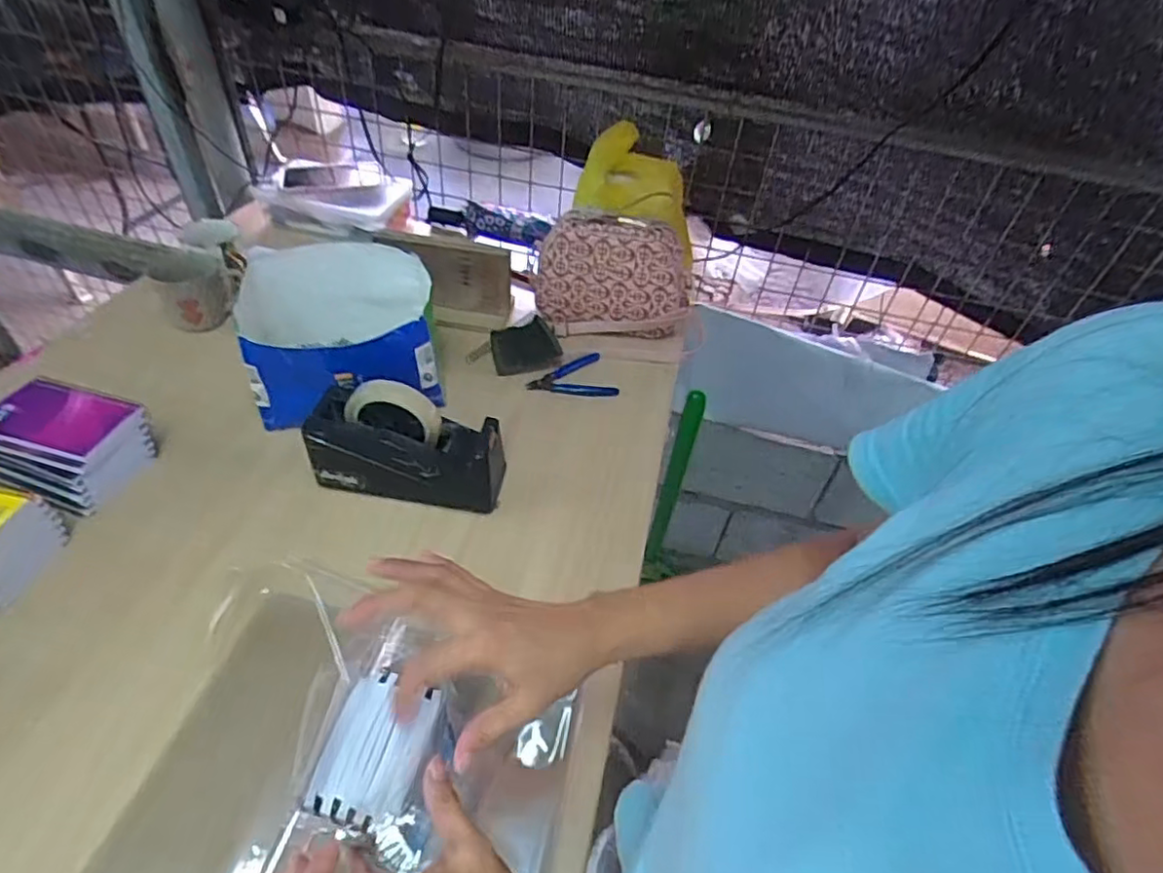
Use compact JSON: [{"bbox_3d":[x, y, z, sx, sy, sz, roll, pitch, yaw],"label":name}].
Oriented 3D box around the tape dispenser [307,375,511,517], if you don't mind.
[{"bbox_3d":[-0.189,0.009,0.682,0.204,0.124,0.079,12,45,4],"label":"tape dispenser"}]

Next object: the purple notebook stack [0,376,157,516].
[{"bbox_3d":[-0.552,0.007,0.661,0.133,0.071,0.109,17,46,9],"label":"purple notebook stack"}]

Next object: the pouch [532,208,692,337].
[{"bbox_3d":[0.045,-0.240,0.931,0.231,0.167,0.072,5,35,6],"label":"pouch"}]

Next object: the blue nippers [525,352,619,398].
[{"bbox_3d":[-0.015,-0.087,0.873,0.124,0.019,0.072,-1,46,-8],"label":"blue nippers"}]

